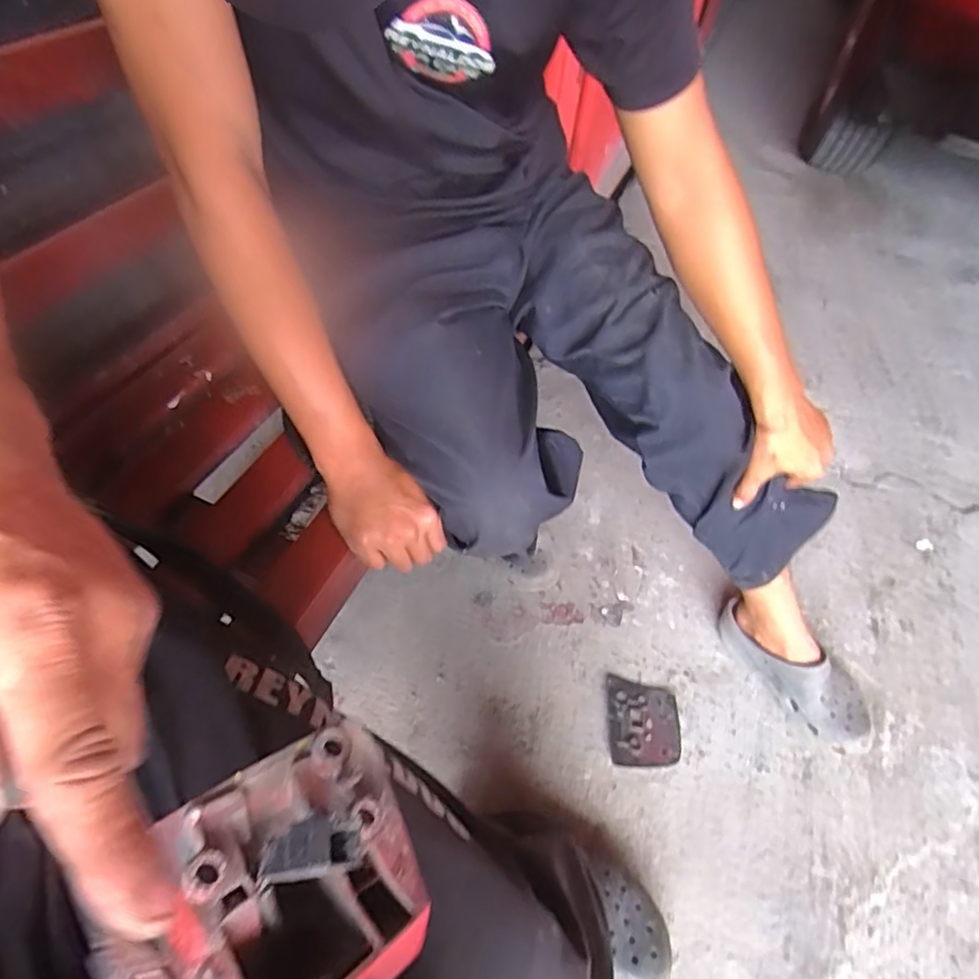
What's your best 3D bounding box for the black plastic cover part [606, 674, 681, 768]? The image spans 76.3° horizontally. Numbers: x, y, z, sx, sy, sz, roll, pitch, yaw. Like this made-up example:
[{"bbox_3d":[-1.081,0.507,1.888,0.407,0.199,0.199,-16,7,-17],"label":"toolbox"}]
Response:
[{"bbox_3d":[0.223,0.336,0.899,0.102,0.010,0.123,7,51,0],"label":"black plastic cover part"}]

